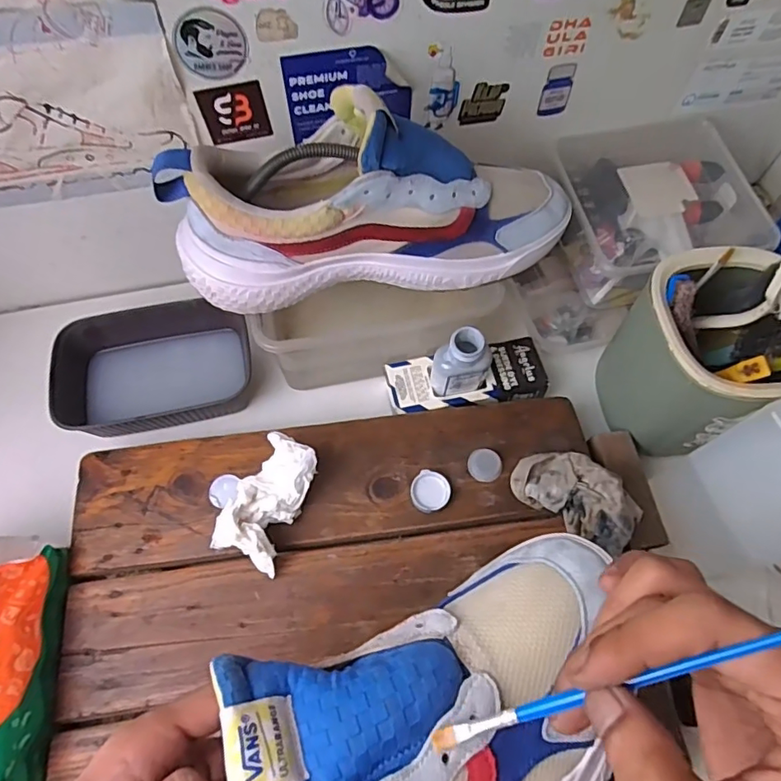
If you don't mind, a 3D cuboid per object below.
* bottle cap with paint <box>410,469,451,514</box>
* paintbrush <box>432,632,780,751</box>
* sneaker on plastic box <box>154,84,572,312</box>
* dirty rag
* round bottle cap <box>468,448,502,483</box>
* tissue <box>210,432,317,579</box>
[{"bbox_3d":[0.031,0.079,0.427,0.030,0.010,0.032,0,64,-1],"label":"bottle cap with paint"},{"bbox_3d":[0.078,0.100,0.182,0.165,0.004,0.006,-36,63,28],"label":"paintbrush"},{"bbox_3d":[-0.009,-0.141,0.390,0.292,0.118,0.090,-8,64,-5],"label":"sneaker on plastic box"},{"bbox_3d":[0.141,0.079,0.411,0.094,0.040,0.052,34,68,14],"label":"dirty rag"},{"bbox_3d":[0.077,0.060,0.439,0.027,0.006,0.027,0,64,-1],"label":"round bottle cap"},{"bbox_3d":[-0.092,0.082,0.405,0.051,0.046,0.090,21,65,9],"label":"tissue"}]

